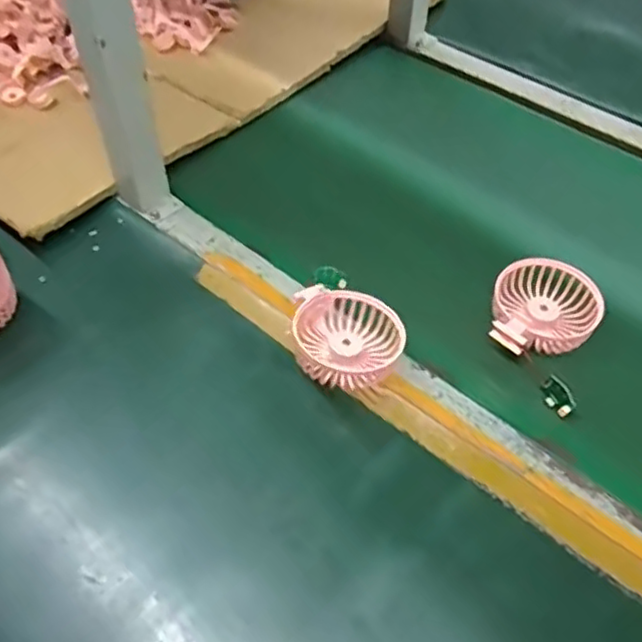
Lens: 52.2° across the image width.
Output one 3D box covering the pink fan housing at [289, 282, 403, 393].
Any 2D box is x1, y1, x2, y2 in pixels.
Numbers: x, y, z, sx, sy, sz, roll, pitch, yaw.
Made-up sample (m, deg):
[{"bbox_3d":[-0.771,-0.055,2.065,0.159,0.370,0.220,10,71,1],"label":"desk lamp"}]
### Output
[{"bbox_3d":[0.023,0.015,0.545,0.087,0.034,0.094,-1,53,1],"label":"pink fan housing"}]

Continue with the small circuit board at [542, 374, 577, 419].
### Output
[{"bbox_3d":[0.190,0.061,0.525,0.015,0.017,0.031,-17,55,-14],"label":"small circuit board"}]

